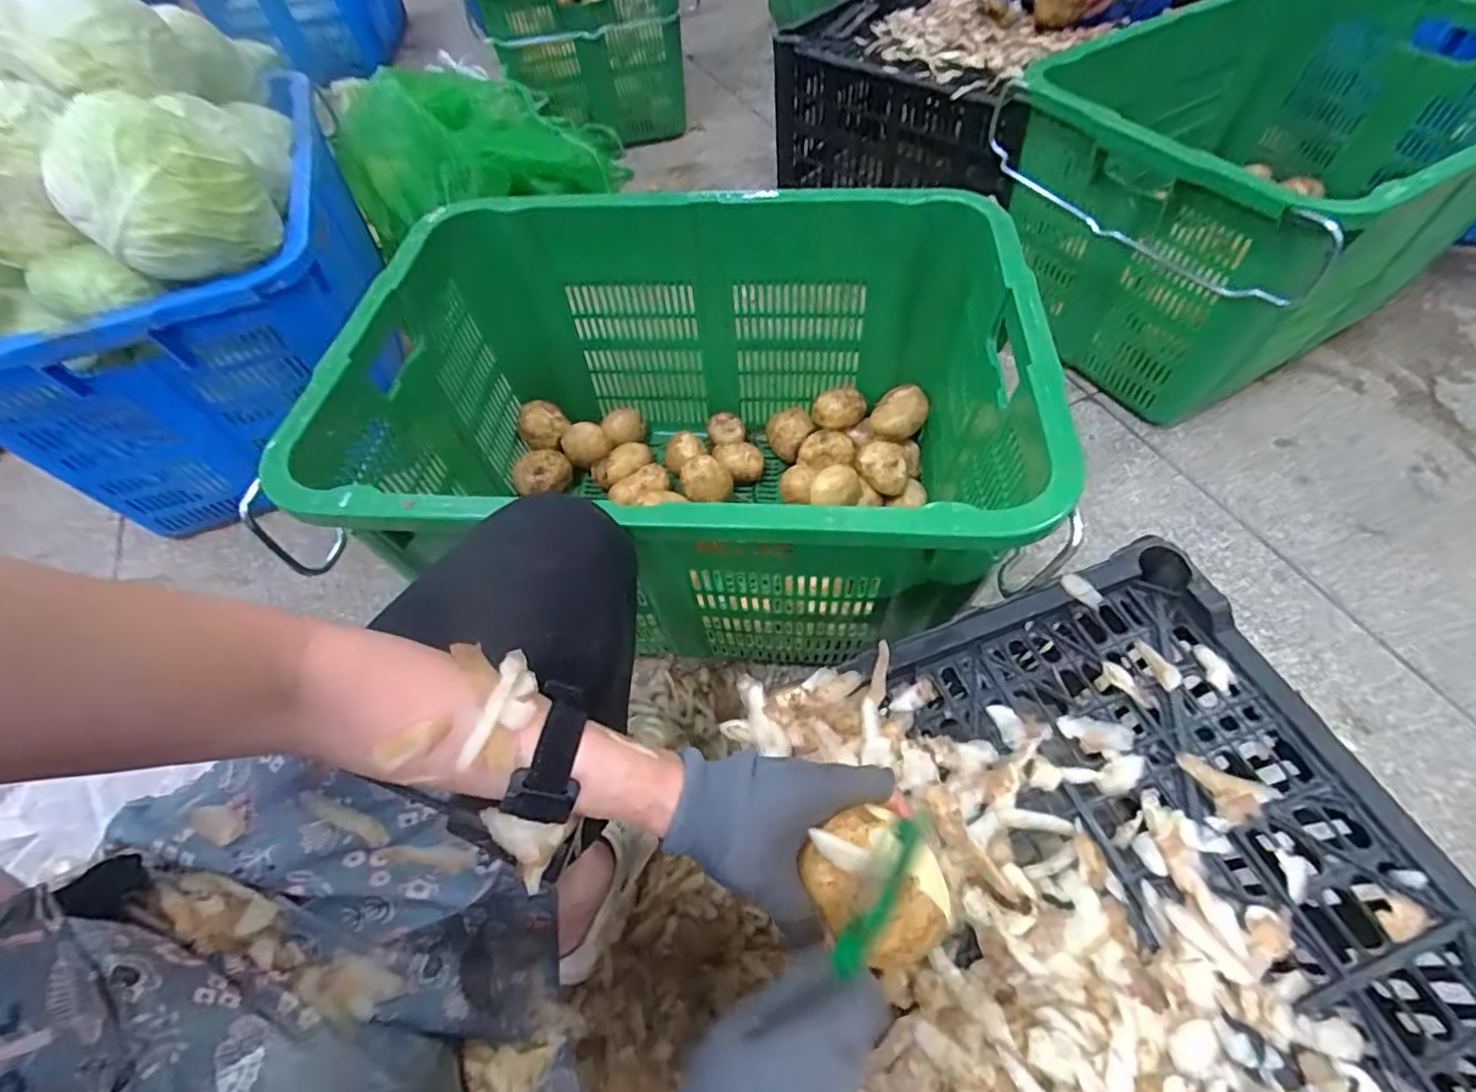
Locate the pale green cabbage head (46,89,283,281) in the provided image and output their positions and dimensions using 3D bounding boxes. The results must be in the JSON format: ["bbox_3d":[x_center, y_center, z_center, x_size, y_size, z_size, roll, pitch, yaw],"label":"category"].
[{"bbox_3d":[-0.611,-0.376,0.666,0.119,0.140,0.142,10,58,11],"label":"pale green cabbage head"}]

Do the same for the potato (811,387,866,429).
[{"bbox_3d":[0.146,-0.200,0.901,0.081,0.042,0.056,-14,57,-4],"label":"potato"}]

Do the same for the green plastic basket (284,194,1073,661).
[{"bbox_3d":[-0.057,-0.154,0.759,0.695,0.356,0.543,2,57,6],"label":"green plastic basket"}]

